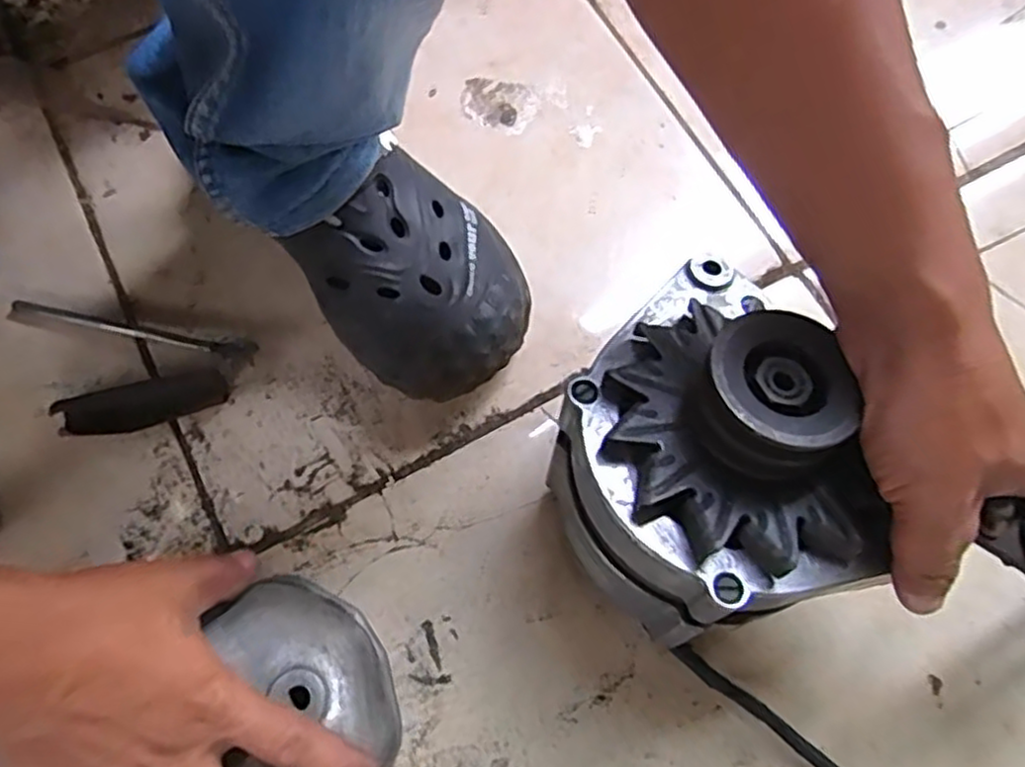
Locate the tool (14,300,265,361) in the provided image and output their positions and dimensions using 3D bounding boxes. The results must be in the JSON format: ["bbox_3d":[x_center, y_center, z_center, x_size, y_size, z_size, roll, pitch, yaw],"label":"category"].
[{"bbox_3d":[-0.243,-0.033,0.460,0.163,0.014,0.013,11,70,4],"label":"tool"}]

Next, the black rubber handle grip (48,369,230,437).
[{"bbox_3d":[-0.231,0.011,0.448,0.100,0.012,0.031,-14,70,-5],"label":"black rubber handle grip"}]

